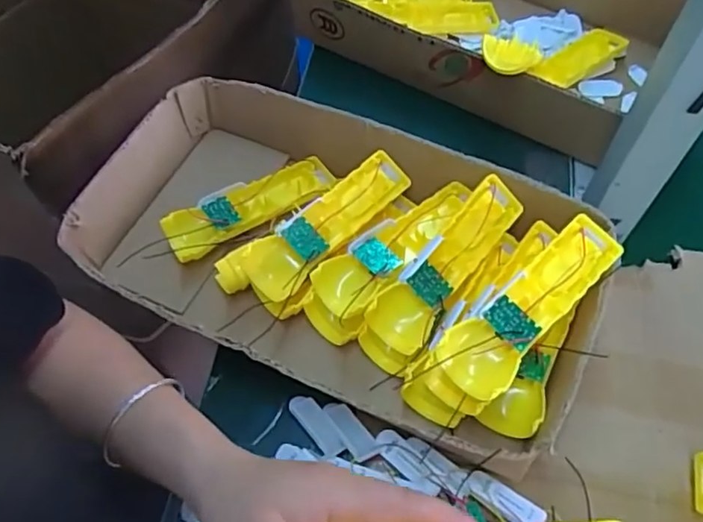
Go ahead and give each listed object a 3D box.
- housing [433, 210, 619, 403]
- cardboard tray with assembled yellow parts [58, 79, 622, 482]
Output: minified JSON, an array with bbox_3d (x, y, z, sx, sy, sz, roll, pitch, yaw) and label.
[{"bbox_3d":[0.131,0.029,0.416,0.048,0.032,0.164,40,67,22],"label":"housing"},{"bbox_3d":[-0.019,-0.019,0.490,0.427,0.092,0.236,22,61,13],"label":"cardboard tray with assembled yellow parts"}]

